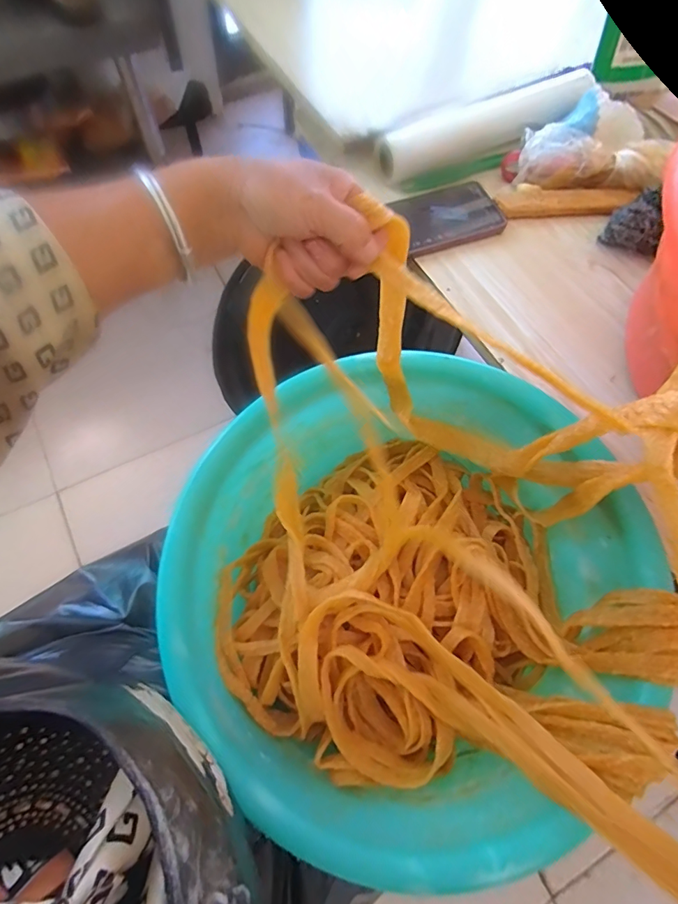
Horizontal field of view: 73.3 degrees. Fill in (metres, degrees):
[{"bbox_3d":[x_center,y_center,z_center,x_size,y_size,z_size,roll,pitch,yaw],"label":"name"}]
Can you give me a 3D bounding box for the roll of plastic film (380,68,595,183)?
[{"bbox_3d":[0.179,-0.394,0.545,0.286,0.046,0.050,-24,71,-12],"label":"roll of plastic film"}]

